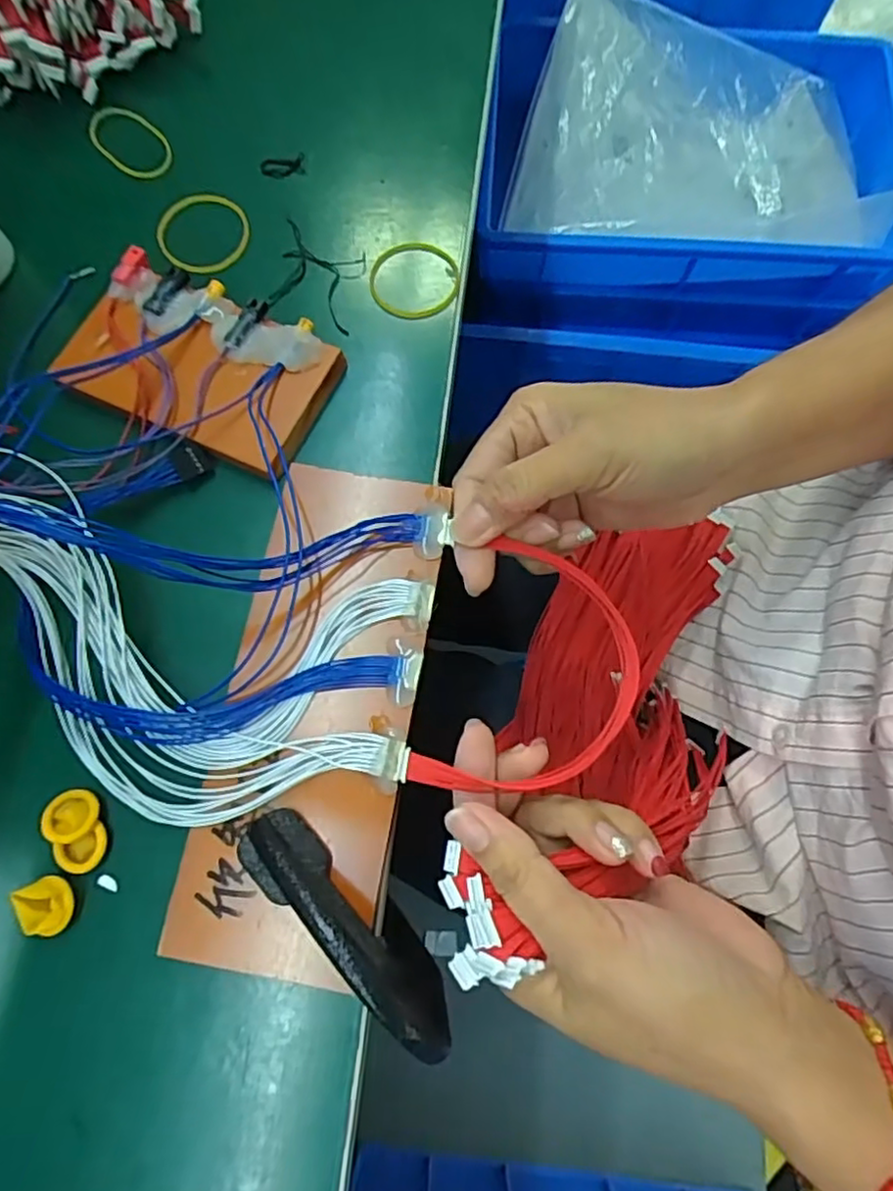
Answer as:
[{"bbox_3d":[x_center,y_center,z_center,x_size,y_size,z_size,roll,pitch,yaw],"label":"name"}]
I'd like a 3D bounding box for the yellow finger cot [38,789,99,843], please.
[{"bbox_3d":[-0.144,0.084,0.252,0.019,0.004,0.020,5,54,-7],"label":"yellow finger cot"}]

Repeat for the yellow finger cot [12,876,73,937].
[{"bbox_3d":[-0.148,0.114,0.243,0.019,0.006,0.020,0,73,0],"label":"yellow finger cot"}]

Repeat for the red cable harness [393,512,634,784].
[{"bbox_3d":[0.034,0.028,0.268,0.090,0.015,0.104,9,73,3],"label":"red cable harness"}]

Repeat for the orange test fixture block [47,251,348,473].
[{"bbox_3d":[-0.112,-0.109,0.302,0.123,0.018,0.072,25,74,7],"label":"orange test fixture block"}]

